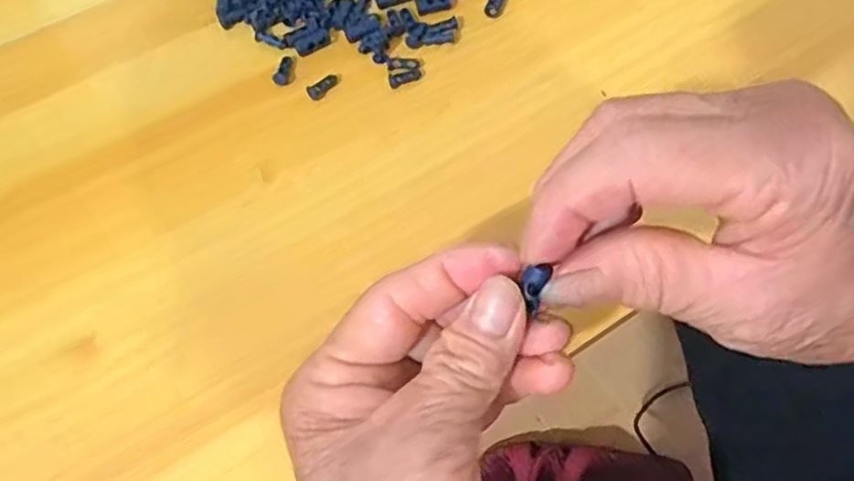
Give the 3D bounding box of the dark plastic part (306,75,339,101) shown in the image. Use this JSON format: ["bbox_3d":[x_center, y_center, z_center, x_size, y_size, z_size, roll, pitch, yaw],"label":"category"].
[{"bbox_3d":[-0.051,-0.077,0.324,0.017,0.004,0.010,-38,68,-19],"label":"dark plastic part"}]

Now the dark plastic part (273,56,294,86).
[{"bbox_3d":[-0.071,-0.085,0.328,0.008,0.004,0.017,9,62,5],"label":"dark plastic part"}]

